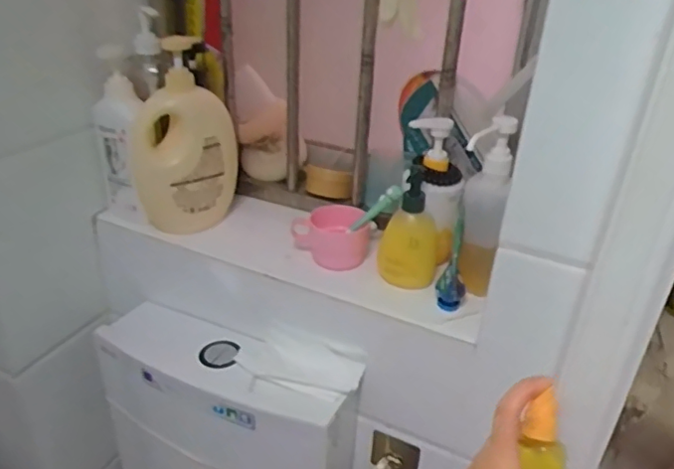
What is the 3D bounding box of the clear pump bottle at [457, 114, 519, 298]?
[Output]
[{"bbox_3d":[0.168,-0.029,0.677,0.053,0.204,0.061,26,36,36],"label":"clear pump bottle"}]

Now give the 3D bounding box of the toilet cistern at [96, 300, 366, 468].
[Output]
[{"bbox_3d":[-0.154,0.273,0.803,0.352,0.282,0.112,15,31,20],"label":"toilet cistern"}]

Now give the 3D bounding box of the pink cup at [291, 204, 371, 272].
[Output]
[{"bbox_3d":[-0.006,0.001,0.776,0.099,0.063,0.074,6,29,5],"label":"pink cup"}]

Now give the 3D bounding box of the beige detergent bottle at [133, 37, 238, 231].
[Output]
[{"bbox_3d":[-0.203,-0.123,0.775,0.094,0.230,0.103,18,32,25],"label":"beige detergent bottle"}]

